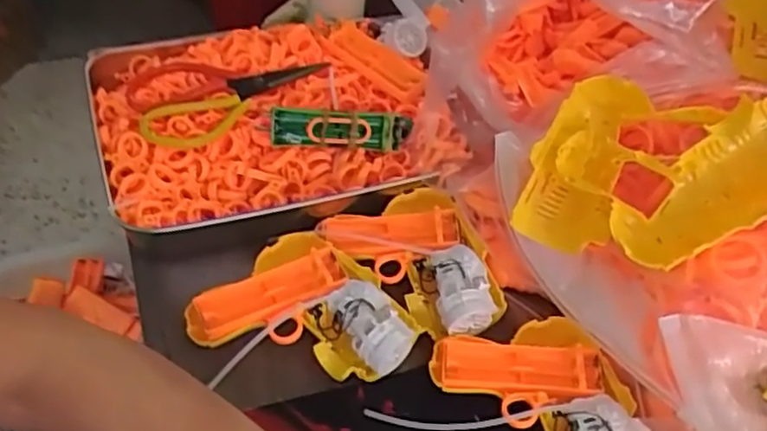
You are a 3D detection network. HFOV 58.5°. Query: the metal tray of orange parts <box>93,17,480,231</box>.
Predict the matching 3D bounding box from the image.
[{"bbox_3d":[-0.101,-0.098,0.609,0.287,0.045,0.238,-11,49,-17],"label":"metal tray of orange parts"}]

